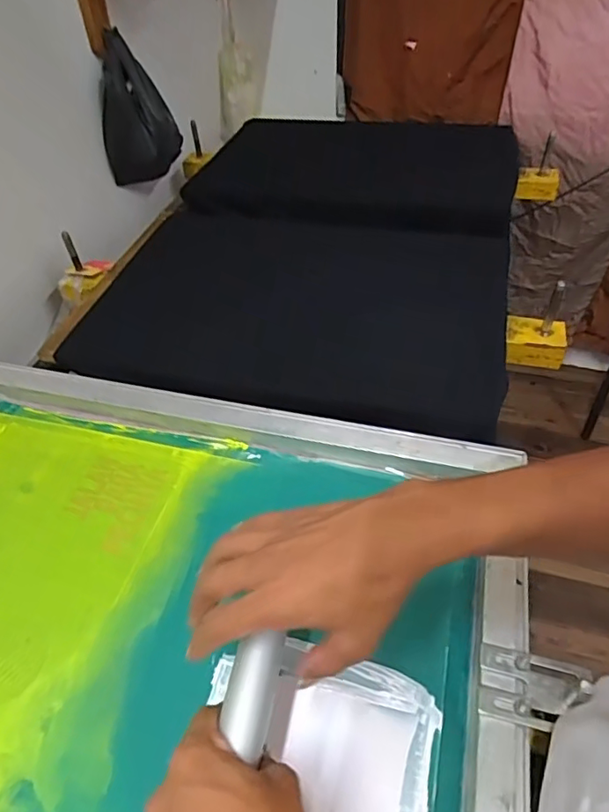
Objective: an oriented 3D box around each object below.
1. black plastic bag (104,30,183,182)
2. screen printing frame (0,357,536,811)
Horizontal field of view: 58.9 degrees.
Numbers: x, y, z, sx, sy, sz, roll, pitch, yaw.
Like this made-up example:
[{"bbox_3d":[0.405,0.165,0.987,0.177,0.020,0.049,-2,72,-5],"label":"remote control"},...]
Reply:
[{"bbox_3d":[-0.317,-0.543,1.019,0.145,0.226,0.059,-16,48,-13],"label":"black plastic bag"},{"bbox_3d":[-0.152,0.167,0.476,0.664,0.043,0.471,9,48,12],"label":"screen printing frame"}]

